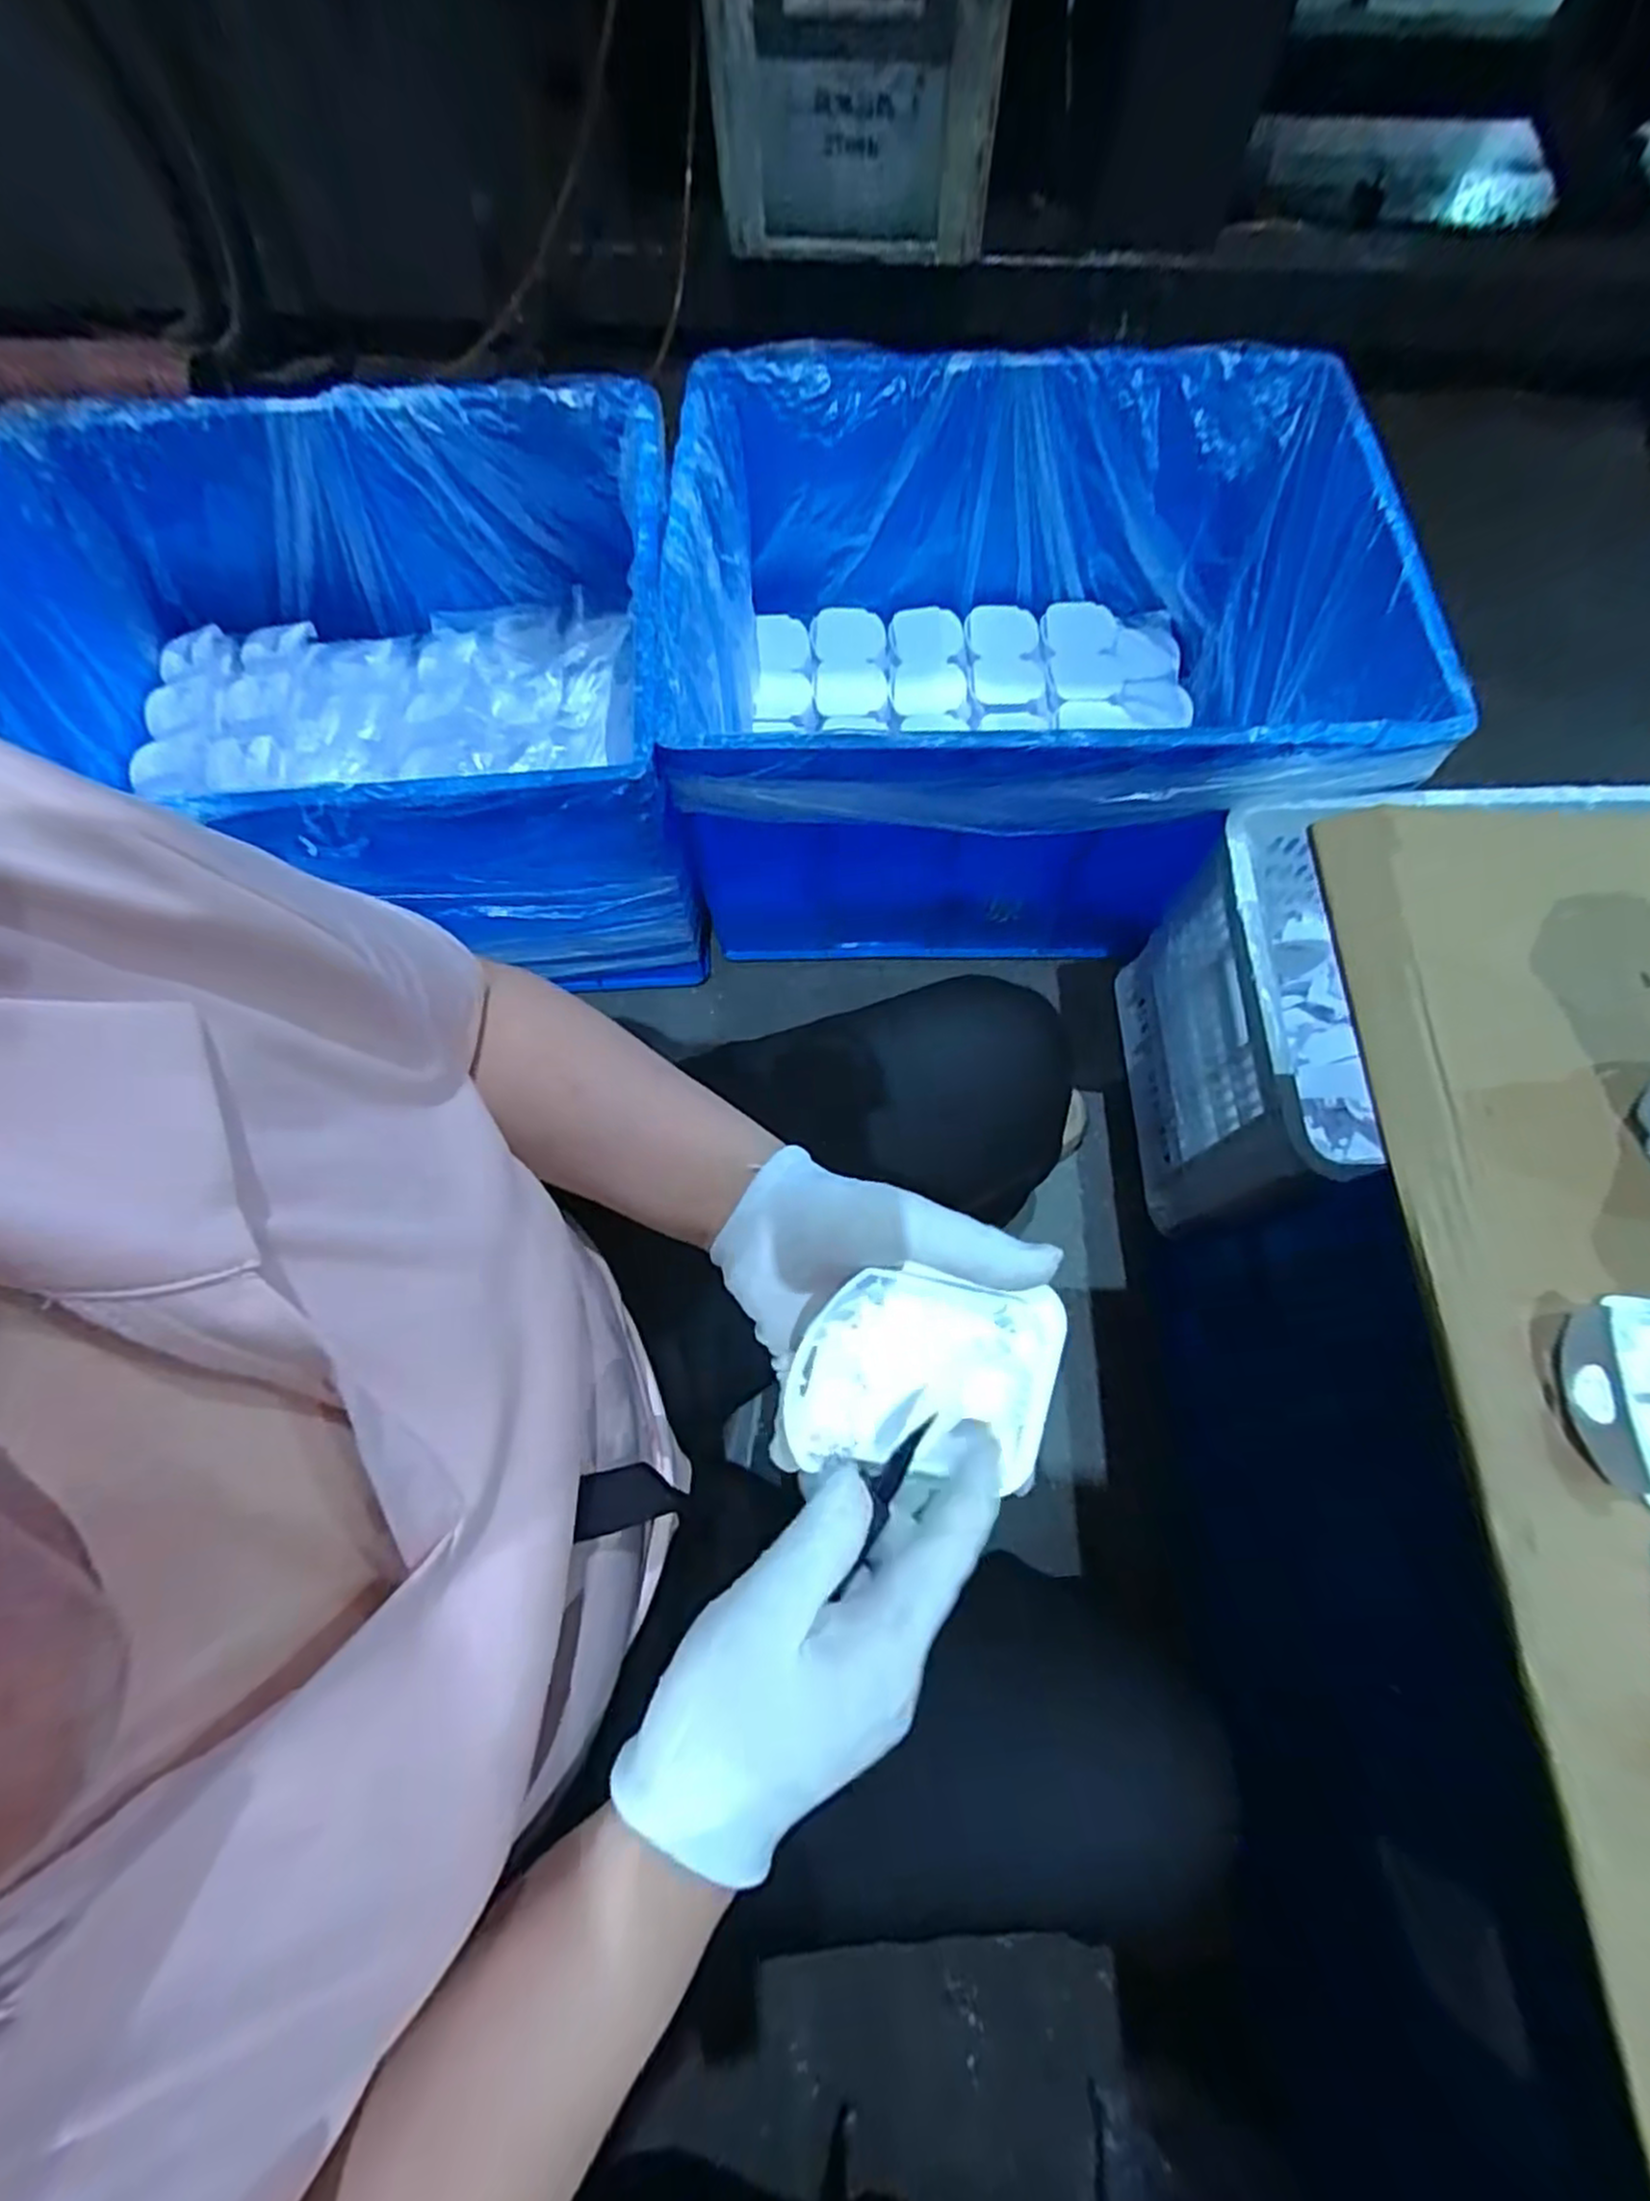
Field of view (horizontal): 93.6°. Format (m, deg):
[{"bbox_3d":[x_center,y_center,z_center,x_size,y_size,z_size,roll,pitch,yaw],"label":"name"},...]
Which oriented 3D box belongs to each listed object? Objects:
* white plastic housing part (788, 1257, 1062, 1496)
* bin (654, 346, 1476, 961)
[{"bbox_3d":[0.038,0.117,0.291,0.104,0.037,0.093,6,93,7],"label":"white plastic housing part"},{"bbox_3d":[0.202,-0.491,0.897,0.699,0.395,0.551,0,71,1],"label":"bin"}]

